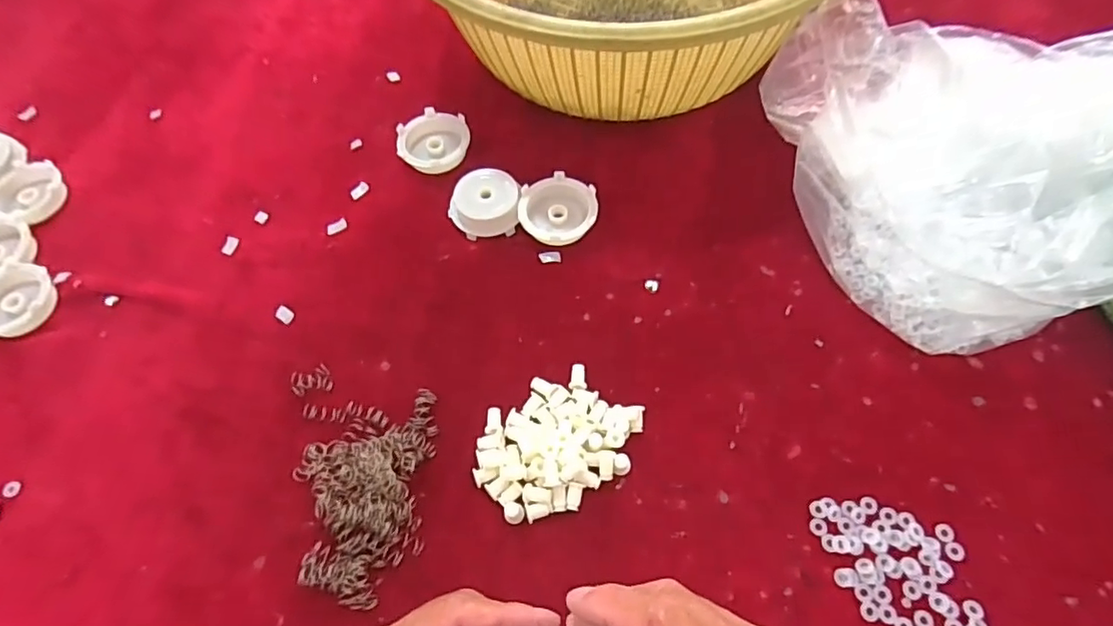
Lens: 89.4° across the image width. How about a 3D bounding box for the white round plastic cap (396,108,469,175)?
[{"bbox_3d":[-0.101,-0.141,0.467,0.058,0.017,0.058,-1,62,3],"label":"white round plastic cap"}]

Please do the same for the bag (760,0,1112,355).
[{"bbox_3d":[0.266,-0.115,0.358,0.177,0.154,0.255,-22,63,-8],"label":"bag"}]

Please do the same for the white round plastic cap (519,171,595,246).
[{"bbox_3d":[0.003,-0.077,0.428,0.057,0.016,0.057,-1,62,3],"label":"white round plastic cap"}]

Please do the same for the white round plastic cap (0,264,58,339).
[{"bbox_3d":[-0.401,-0.009,0.414,0.053,0.018,0.056,-1,62,3],"label":"white round plastic cap"}]

